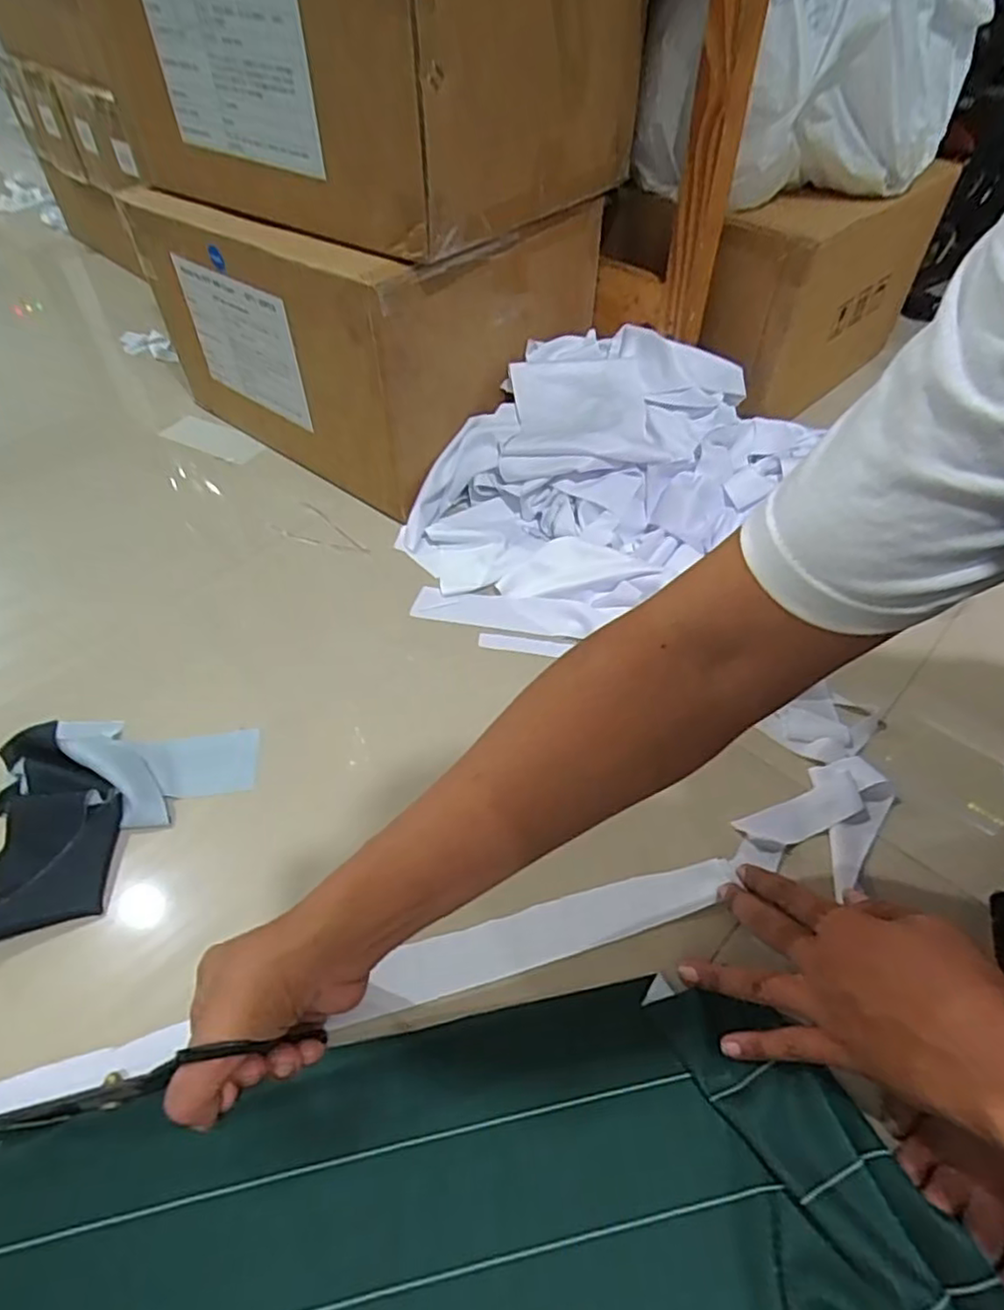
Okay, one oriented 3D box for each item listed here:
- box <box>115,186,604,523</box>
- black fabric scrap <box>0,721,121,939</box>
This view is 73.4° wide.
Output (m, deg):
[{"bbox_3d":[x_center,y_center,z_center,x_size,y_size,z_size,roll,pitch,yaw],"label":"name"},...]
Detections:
[{"bbox_3d":[-0.154,-0.425,0.846,0.411,0.268,0.359,32,56,24],"label":"box"},{"bbox_3d":[-0.341,0.126,0.499,0.094,0.040,0.149,-6,50,-6],"label":"black fabric scrap"}]

